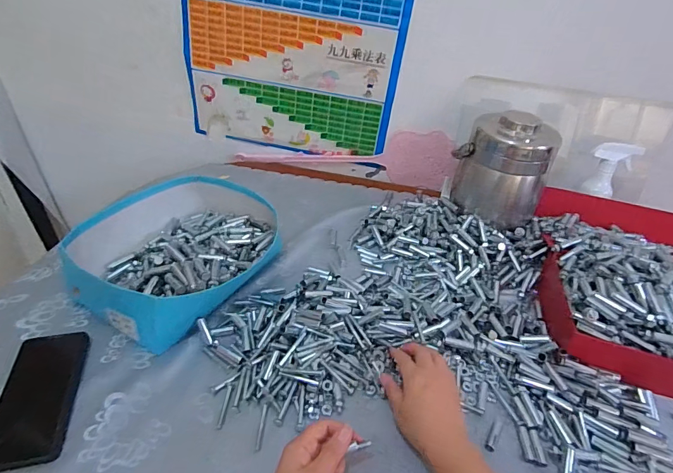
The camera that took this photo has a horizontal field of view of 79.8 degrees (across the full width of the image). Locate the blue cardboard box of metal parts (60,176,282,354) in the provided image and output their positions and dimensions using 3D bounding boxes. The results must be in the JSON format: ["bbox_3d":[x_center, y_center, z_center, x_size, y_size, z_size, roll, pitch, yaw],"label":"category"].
[{"bbox_3d":[-0.252,0.013,0.651,0.241,0.079,0.316,18,39,15],"label":"blue cardboard box of metal parts"}]

